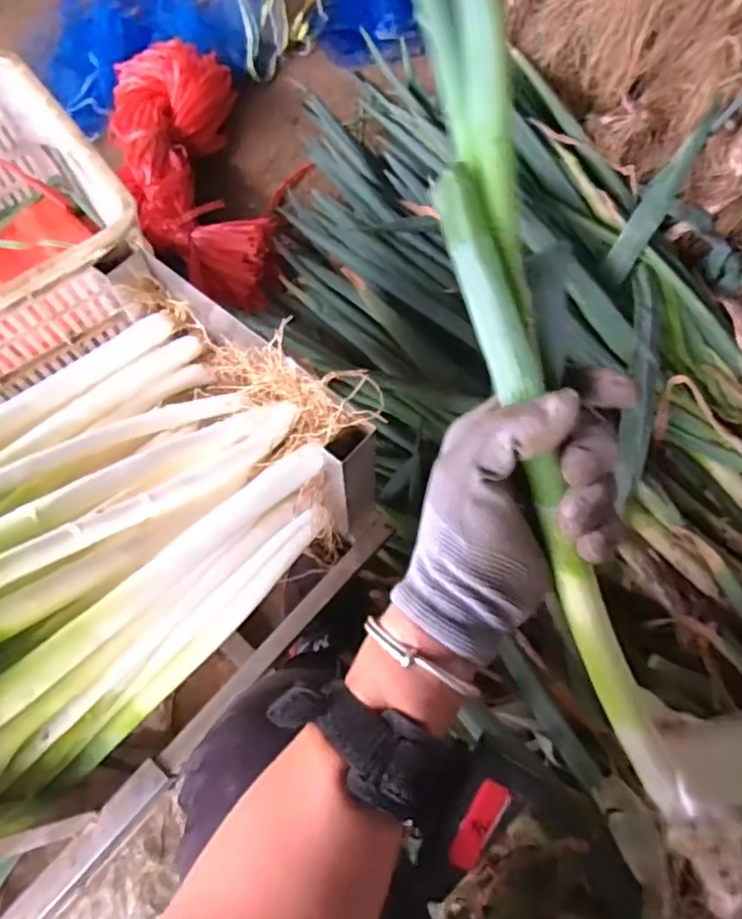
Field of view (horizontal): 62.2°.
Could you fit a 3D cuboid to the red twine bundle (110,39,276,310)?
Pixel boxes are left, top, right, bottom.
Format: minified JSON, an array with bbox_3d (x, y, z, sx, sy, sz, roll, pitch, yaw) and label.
[{"bbox_3d":[-0.292,-0.454,0.984,0.204,0.082,0.533,-15,68,-5],"label":"red twine bundle"}]

